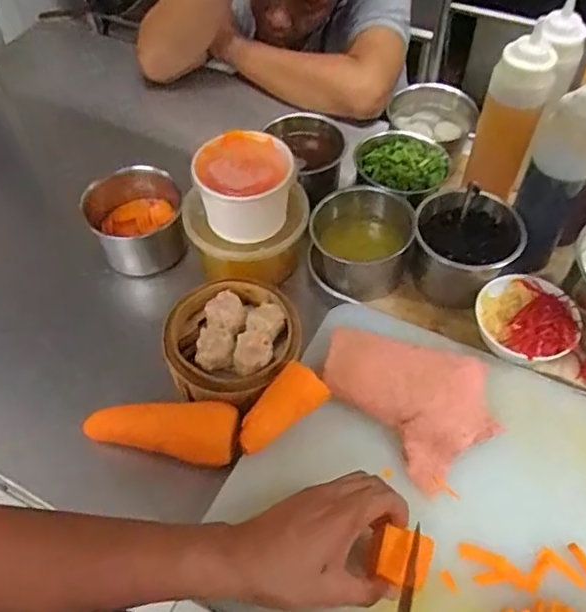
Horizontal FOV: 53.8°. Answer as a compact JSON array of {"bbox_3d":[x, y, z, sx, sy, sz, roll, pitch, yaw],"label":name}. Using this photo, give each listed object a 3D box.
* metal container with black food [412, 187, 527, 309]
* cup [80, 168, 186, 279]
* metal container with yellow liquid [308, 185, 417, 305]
[{"bbox_3d":[0.201,-0.075,0.681,0.119,0.090,0.118,16,57,13],"label":"metal container with black food"},{"bbox_3d":[-0.194,-0.103,0.727,0.111,0.089,0.116,-1,54,1],"label":"cup"},{"bbox_3d":[0.078,-0.074,0.706,0.112,0.082,0.120,-1,54,1],"label":"metal container with yellow liquid"}]

